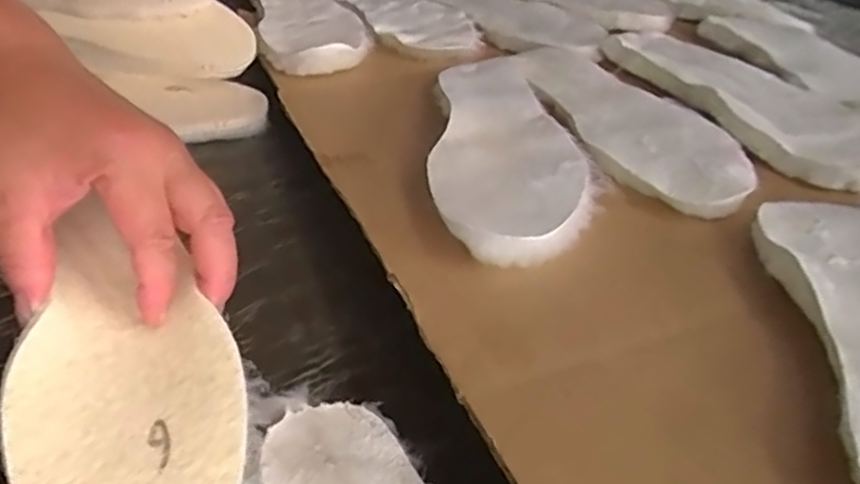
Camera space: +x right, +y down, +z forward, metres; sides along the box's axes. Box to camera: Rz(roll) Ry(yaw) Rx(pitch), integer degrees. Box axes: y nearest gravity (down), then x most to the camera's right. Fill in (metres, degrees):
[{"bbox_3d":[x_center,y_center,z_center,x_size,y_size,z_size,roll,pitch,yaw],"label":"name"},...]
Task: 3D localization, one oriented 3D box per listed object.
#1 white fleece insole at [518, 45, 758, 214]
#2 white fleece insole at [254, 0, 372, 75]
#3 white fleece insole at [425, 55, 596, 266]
[{"bbox_3d":[0.145,-0.101,0.500,0.101,0.014,0.259,-3,38,-13],"label":"white fleece insole"},{"bbox_3d":[-0.136,-0.241,0.684,0.098,0.017,0.309,-10,40,-21],"label":"white fleece insole"},{"bbox_3d":[0.051,-0.075,0.459,0.096,0.012,0.269,6,37,-1],"label":"white fleece insole"}]

